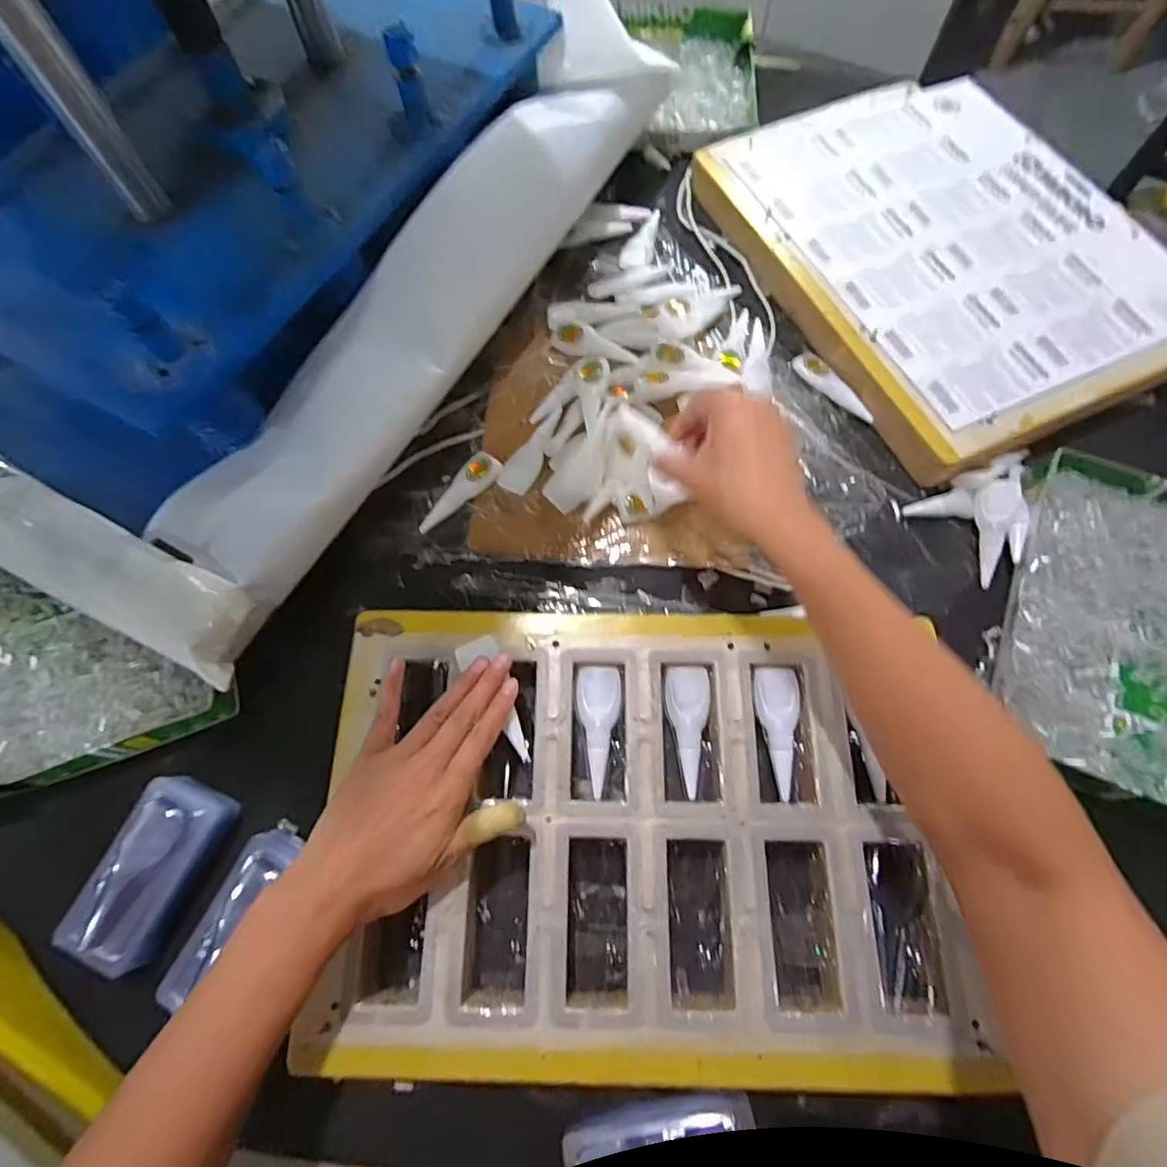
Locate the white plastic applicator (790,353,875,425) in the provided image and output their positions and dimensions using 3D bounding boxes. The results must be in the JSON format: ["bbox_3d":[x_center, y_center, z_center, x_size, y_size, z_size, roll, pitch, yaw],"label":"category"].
[{"bbox_3d":[0.227,-0.177,0.530,0.020,0.011,0.088,-41,74,-14],"label":"white plastic applicator"}]

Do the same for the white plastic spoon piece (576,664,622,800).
[{"bbox_3d":[0.012,0.099,0.405,0.031,0.006,0.085,-3,69,0],"label":"white plastic spoon piece"}]

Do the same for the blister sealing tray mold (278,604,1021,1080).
[{"bbox_3d":[0.033,0.157,0.391,0.387,0.037,0.274,0,69,1],"label":"blister sealing tray mold"}]

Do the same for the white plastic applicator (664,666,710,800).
[{"bbox_3d":[0.072,0.100,0.405,0.030,0.004,0.085,0,69,1],"label":"white plastic applicator"}]

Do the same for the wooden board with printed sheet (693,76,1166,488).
[{"bbox_3d":[0.350,-0.322,0.564,0.333,0.031,0.409,-23,70,-8],"label":"wooden board with printed sheet"}]

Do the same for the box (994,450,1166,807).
[{"bbox_3d":[0.432,0.037,0.437,0.207,0.040,0.251,21,71,8],"label":"box"}]

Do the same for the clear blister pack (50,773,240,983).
[{"bbox_3d":[-0.285,0.188,0.385,0.056,0.028,0.111,21,71,9],"label":"clear blister pack"}]

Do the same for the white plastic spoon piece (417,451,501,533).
[{"bbox_3d":[-0.102,-0.074,0.493,0.027,0.006,0.086,37,80,-5],"label":"white plastic spoon piece"}]

